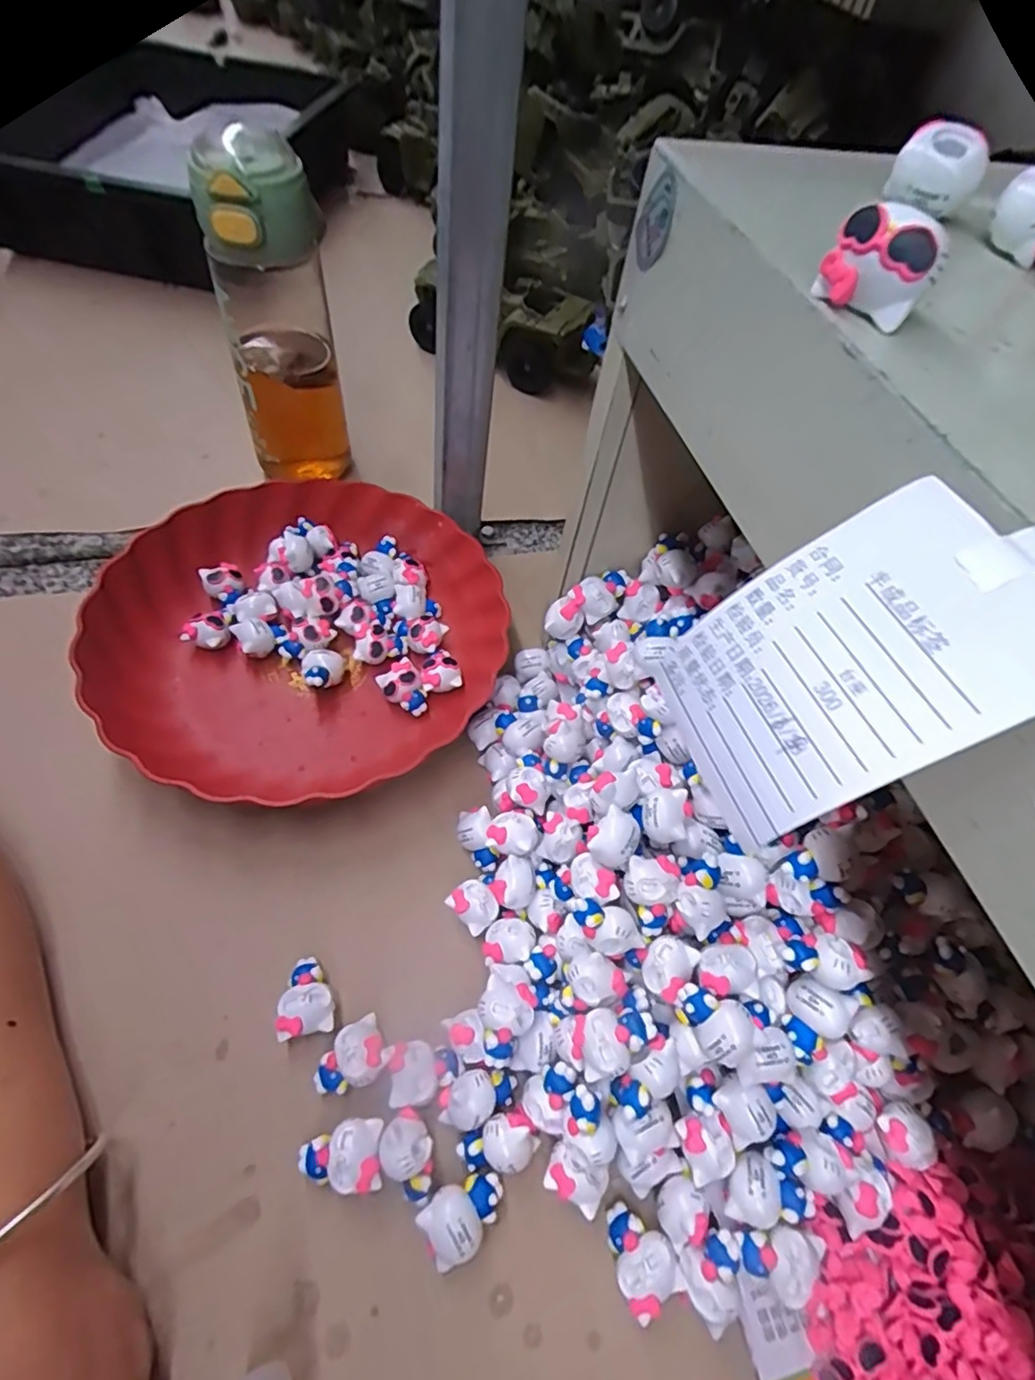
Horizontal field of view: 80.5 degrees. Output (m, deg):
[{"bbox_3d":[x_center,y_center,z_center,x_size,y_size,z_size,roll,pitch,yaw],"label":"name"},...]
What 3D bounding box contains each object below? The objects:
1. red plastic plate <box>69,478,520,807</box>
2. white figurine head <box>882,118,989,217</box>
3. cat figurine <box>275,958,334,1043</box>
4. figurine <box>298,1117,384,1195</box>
[{"bbox_3d":[-0.131,-0.039,0.392,0.241,0.058,0.234,4,57,-5],"label":"red plastic plate"},{"bbox_3d":[0.134,-0.166,0.194,0.026,0.017,0.020,29,58,11],"label":"white figurine head"},{"bbox_3d":[-0.101,0.147,0.293,0.024,0.017,0.033,-6,58,-12],"label":"cat figurine"},{"bbox_3d":[-0.076,0.200,0.263,0.035,0.017,0.025,0,57,-8],"label":"figurine"}]

